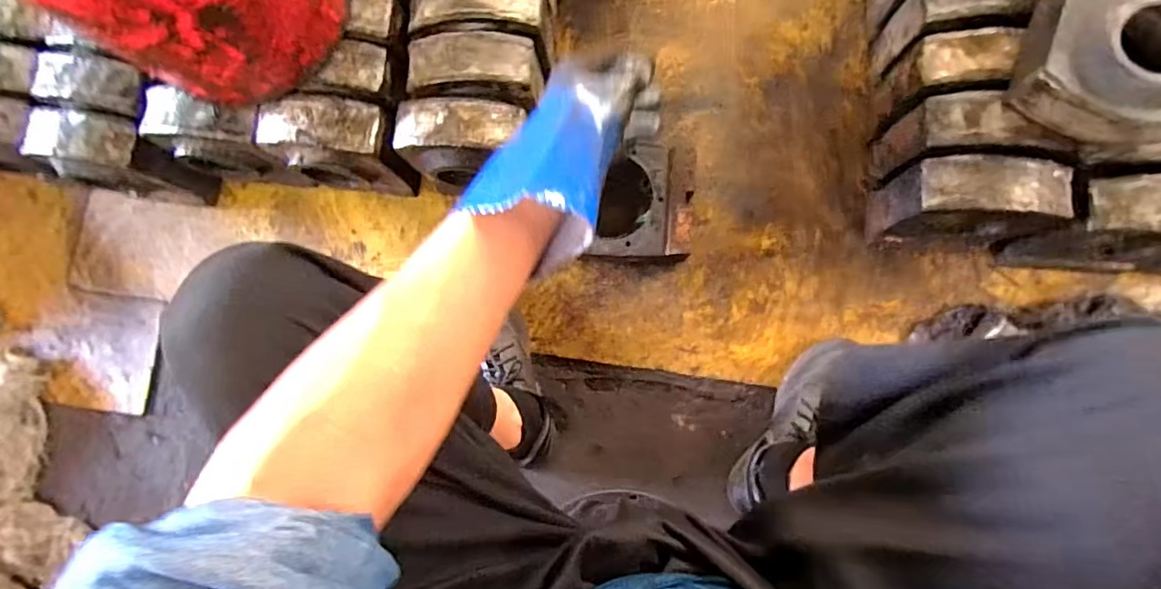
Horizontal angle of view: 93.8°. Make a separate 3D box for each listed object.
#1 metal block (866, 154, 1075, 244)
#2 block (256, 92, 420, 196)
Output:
[{"bbox_3d":[0.472,-0.112,0.684,0.170,0.188,0.070,2,83,4],"label":"metal block"},{"bbox_3d":[-0.316,-0.193,0.753,0.175,0.187,0.088,7,83,5],"label":"block"}]

